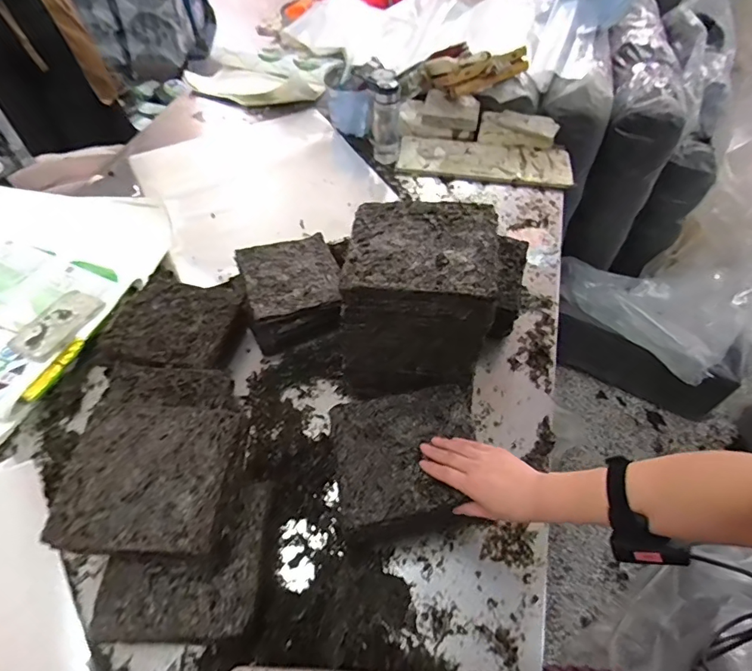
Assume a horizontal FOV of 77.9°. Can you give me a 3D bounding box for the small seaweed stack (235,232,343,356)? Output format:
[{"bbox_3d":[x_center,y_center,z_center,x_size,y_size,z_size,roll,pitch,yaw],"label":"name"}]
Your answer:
[{"bbox_3d":[-0.162,-0.090,0.916,0.189,0.072,0.221,-15,54,-10],"label":"small seaweed stack"}]

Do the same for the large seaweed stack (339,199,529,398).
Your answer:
[{"bbox_3d":[0.062,-0.044,0.728,0.206,0.259,0.179,4,53,6],"label":"large seaweed stack"}]

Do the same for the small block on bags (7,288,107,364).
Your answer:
[{"bbox_3d":[-0.581,-0.023,0.846,0.094,0.015,0.153,18,56,18],"label":"small block on bags"}]

